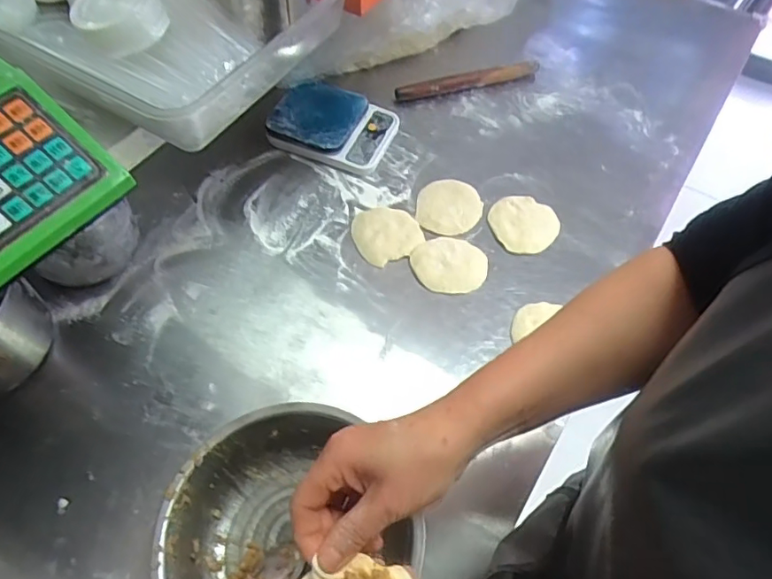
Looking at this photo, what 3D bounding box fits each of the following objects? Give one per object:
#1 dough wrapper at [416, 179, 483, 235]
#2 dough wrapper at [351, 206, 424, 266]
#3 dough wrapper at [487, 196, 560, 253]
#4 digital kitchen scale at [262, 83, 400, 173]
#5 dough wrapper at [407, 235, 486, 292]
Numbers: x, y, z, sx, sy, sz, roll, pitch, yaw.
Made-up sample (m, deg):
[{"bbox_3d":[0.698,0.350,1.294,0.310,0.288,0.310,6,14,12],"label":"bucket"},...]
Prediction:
[{"bbox_3d":[0.093,-0.122,0.791,0.091,0.012,0.097,0,62,0],"label":"dough wrapper"},{"bbox_3d":[0.001,-0.080,0.765,0.093,0.008,0.093,1,58,-1],"label":"dough wrapper"},{"bbox_3d":[0.197,-0.097,0.781,0.096,0.008,0.096,1,64,-3],"label":"dough wrapper"},{"bbox_3d":[-0.081,-0.256,0.853,0.181,0.046,0.135,21,60,11],"label":"digital kitchen scale"},{"bbox_3d":[0.086,-0.036,0.740,0.100,0.007,0.085,6,58,2],"label":"dough wrapper"}]

